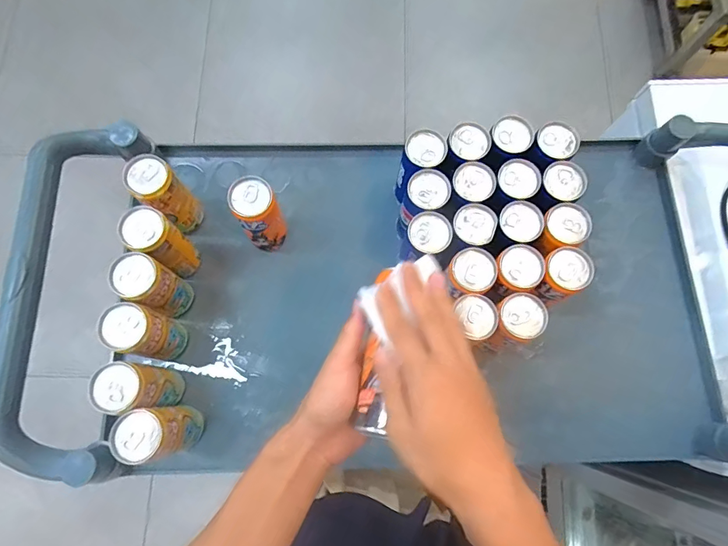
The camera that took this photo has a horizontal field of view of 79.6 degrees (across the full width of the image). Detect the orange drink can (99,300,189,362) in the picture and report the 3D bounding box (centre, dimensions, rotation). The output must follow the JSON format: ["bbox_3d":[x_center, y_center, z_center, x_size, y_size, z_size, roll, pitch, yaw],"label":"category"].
[{"bbox_3d":[-0.270,0.075,0.549,0.048,0.130,0.053,14,77,3],"label":"orange drink can"}]

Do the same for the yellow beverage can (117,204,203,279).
[{"bbox_3d":[-0.262,-0.036,0.583,0.050,0.145,0.052,0,76,0],"label":"yellow beverage can"}]

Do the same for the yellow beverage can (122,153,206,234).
[{"bbox_3d":[-0.267,-0.102,0.605,0.058,0.145,0.053,0,76,0],"label":"yellow beverage can"}]

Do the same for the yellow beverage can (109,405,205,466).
[{"bbox_3d":[-0.239,0.190,0.526,0.056,0.138,0.054,0,76,0],"label":"yellow beverage can"}]

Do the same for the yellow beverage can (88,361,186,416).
[{"bbox_3d":[-0.268,0.139,0.531,0.054,0.134,0.052,0,76,0],"label":"yellow beverage can"}]

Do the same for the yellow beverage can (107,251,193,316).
[{"bbox_3d":[-0.266,0.018,0.562,0.050,0.128,0.053,0,76,0],"label":"yellow beverage can"}]

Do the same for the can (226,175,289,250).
[{"bbox_3d":[-0.141,-0.078,0.606,0.053,0.148,0.060,-25,78,-6],"label":"can"}]

